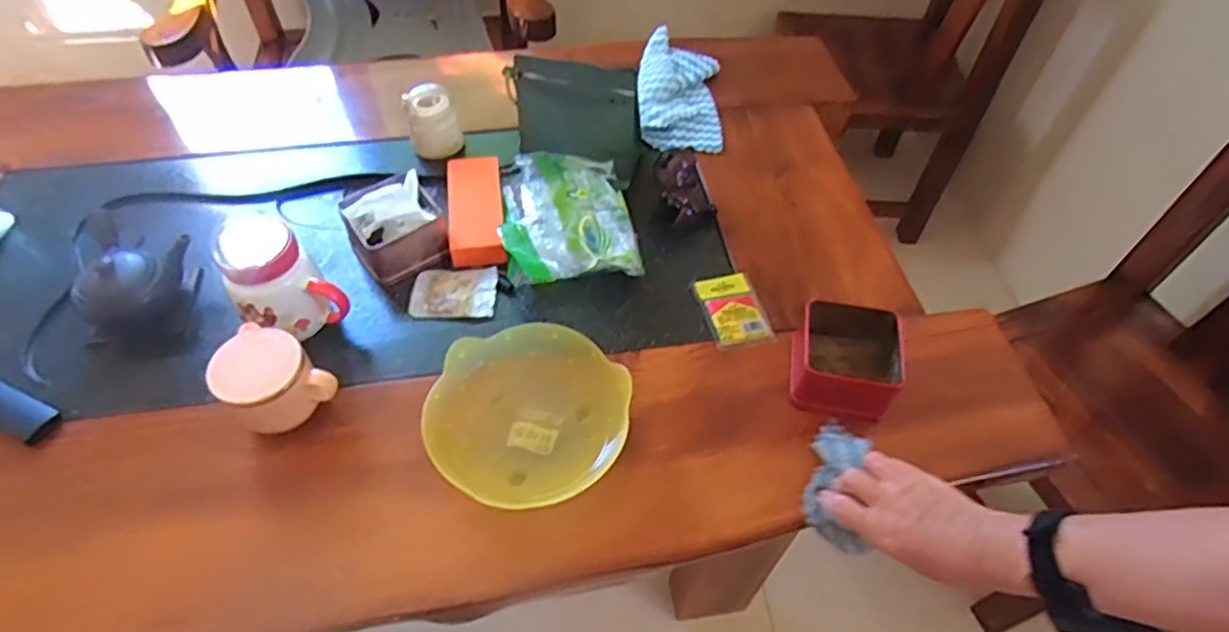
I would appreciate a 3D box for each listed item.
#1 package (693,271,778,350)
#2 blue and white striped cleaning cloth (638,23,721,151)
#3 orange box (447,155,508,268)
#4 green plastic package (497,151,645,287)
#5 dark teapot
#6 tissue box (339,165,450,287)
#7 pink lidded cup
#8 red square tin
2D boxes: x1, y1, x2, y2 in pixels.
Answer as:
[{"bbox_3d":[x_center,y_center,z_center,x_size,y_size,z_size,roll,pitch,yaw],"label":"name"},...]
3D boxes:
[{"bbox_3d":[0.134,-0.008,0.765,0.064,0.006,0.101,-10,53,-9],"label":"package"},{"bbox_3d":[0.096,-0.340,1.007,0.117,0.021,0.259,4,52,1],"label":"blue and white striped cleaning cloth"},{"bbox_3d":[-0.170,-0.134,0.838,0.064,0.030,0.165,-7,53,-6],"label":"orange box"},{"bbox_3d":[-0.059,-0.117,0.806,0.151,0.055,0.216,-9,53,-8],"label":"green plastic package"},{"bbox_3d":[-0.534,-0.044,0.737,0.140,0.068,0.115,20,54,13],"label":"dark teapot"},{"bbox_3d":[-0.257,-0.111,0.795,0.103,0.080,0.103,-30,59,-22],"label":"tissue box"},{"bbox_3d":[-0.325,0.071,0.649,0.097,0.087,0.087,33,58,22],"label":"pink lidded cup"},{"bbox_3d":[0.234,0.045,0.695,0.104,0.064,0.105,11,53,7],"label":"red square tin"}]

